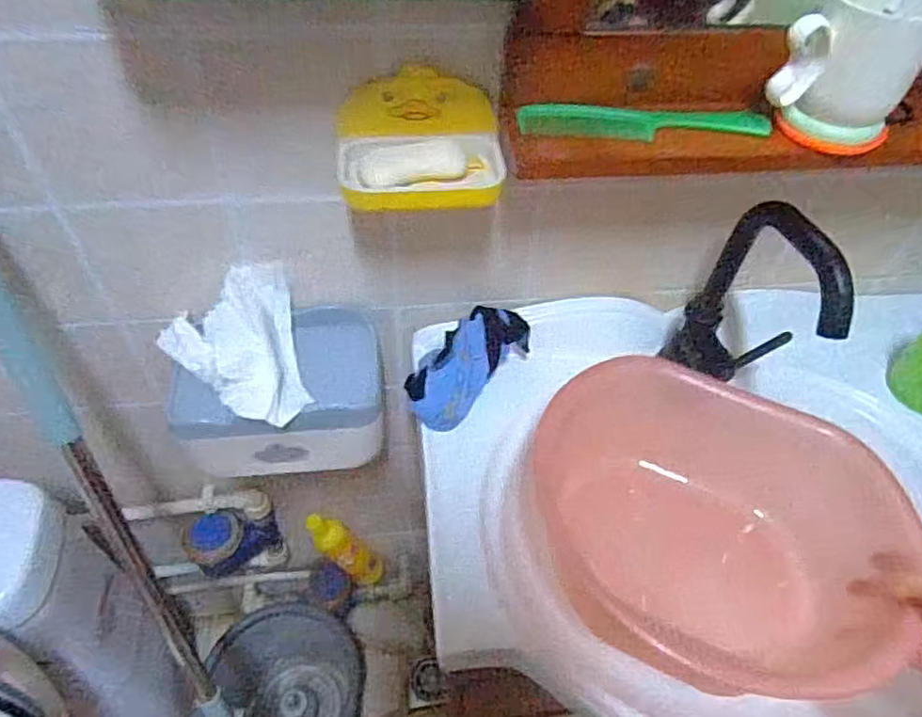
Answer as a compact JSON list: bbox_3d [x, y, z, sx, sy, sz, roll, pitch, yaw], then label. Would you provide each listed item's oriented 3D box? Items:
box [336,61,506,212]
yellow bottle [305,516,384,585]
[{"bbox_3d":[-0.035,-0.184,0.534,0.136,0.083,0.070,-3,51,-6],"label":"box"},{"bbox_3d":[-0.198,0.347,1.114,0.048,0.233,0.054,-9,46,23],"label":"yellow bottle"}]

